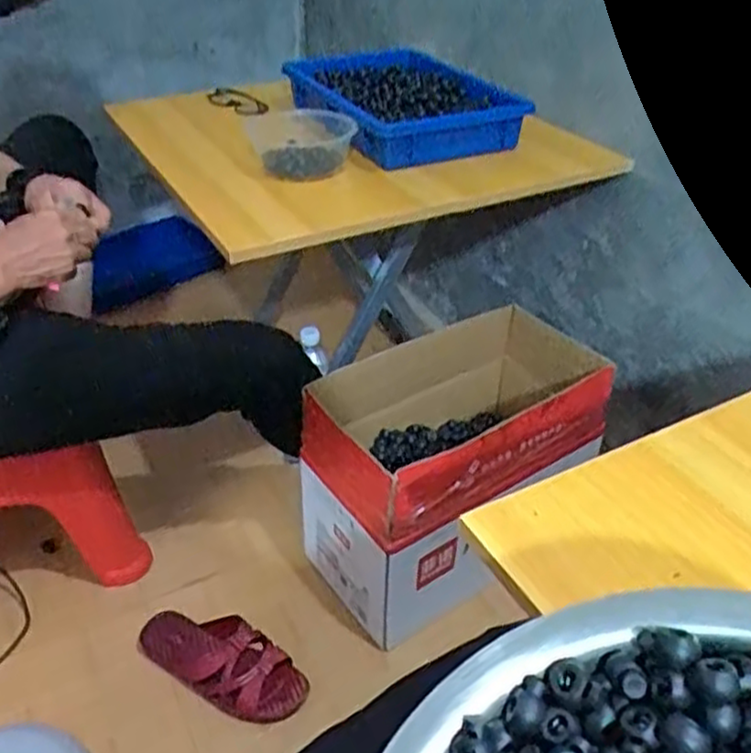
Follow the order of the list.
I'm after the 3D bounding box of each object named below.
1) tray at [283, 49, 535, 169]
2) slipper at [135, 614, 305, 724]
[{"bbox_3d":[0.028,-0.447,1.174,0.235,0.076,0.405,-14,39,-20],"label":"tray"},{"bbox_3d":[-0.203,0.359,0.937,0.229,0.053,0.089,17,39,20],"label":"slipper"}]

